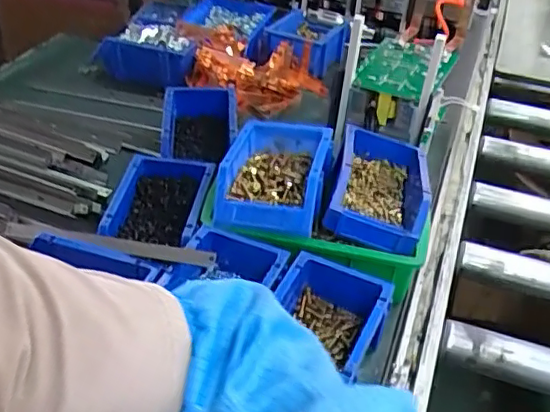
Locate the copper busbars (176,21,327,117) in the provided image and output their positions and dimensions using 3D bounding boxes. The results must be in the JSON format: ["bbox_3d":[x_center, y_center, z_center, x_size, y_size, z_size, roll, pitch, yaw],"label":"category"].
[{"bbox_3d":[-0.039,-0.239,0.987,0.221,0.092,0.200,-27,47,-33],"label":"copper busbars"}]

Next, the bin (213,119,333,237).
[{"bbox_3d":[-0.001,-0.039,0.661,0.110,0.049,0.156,9,38,8],"label":"bin"}]

